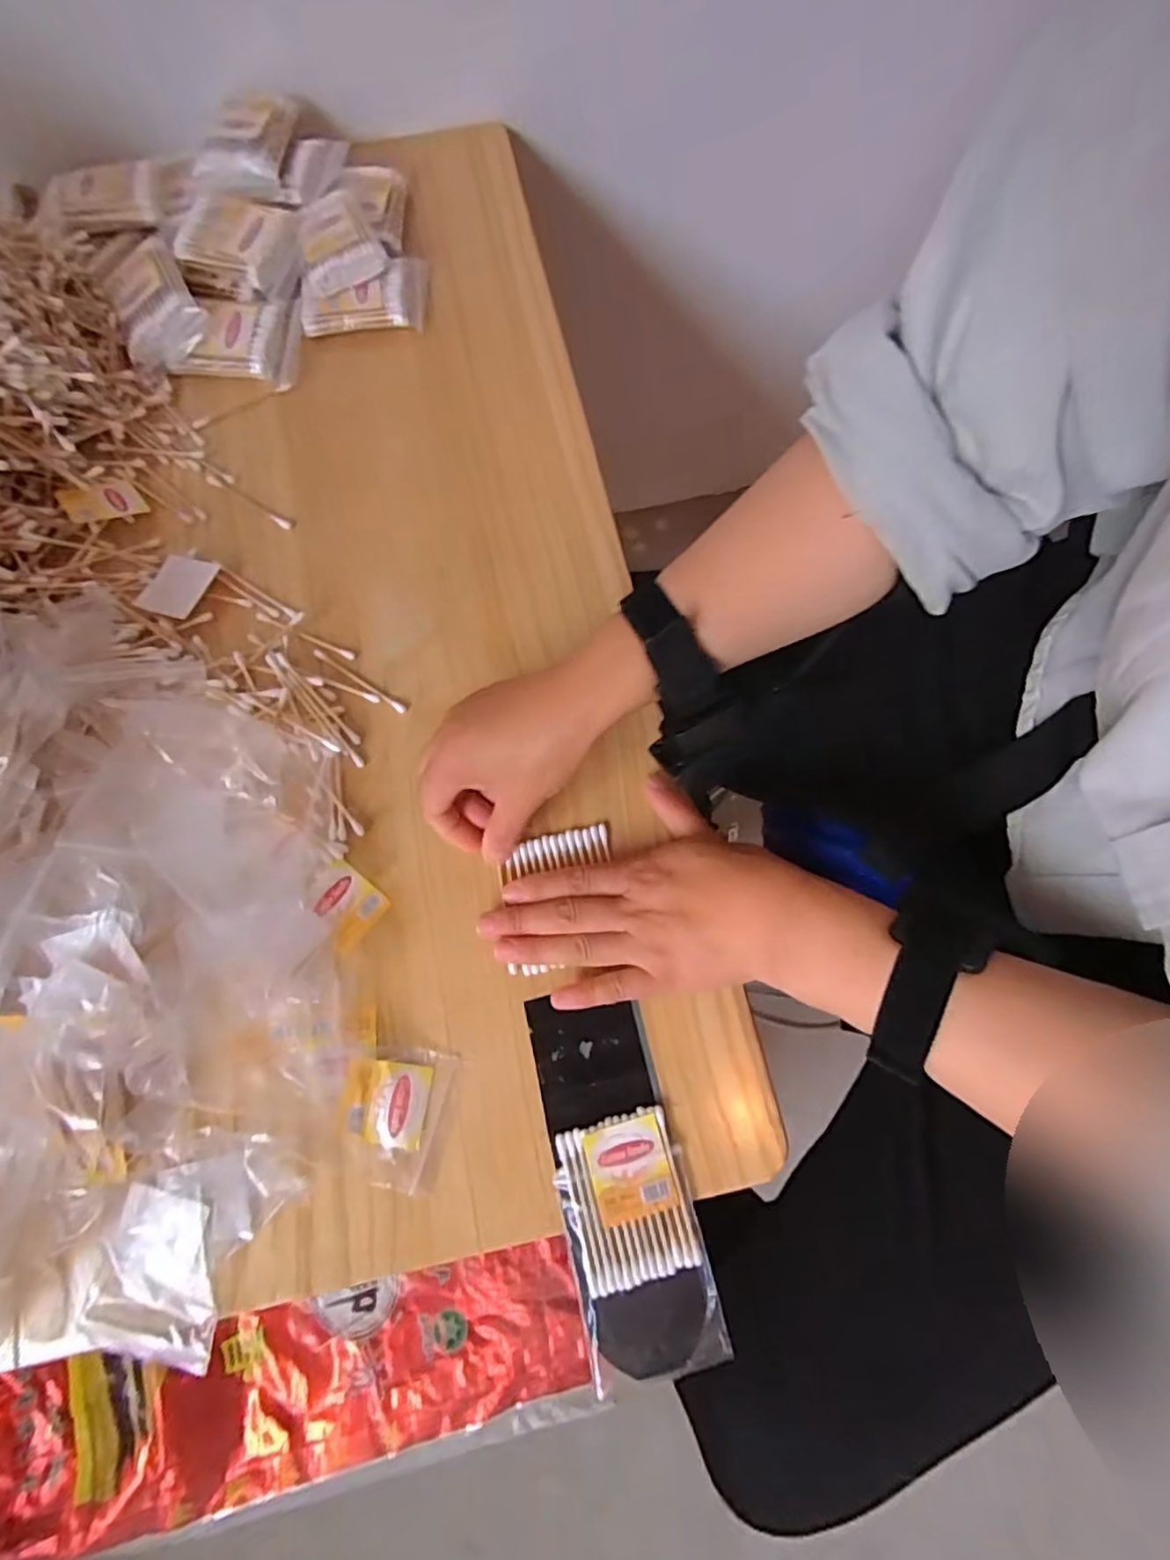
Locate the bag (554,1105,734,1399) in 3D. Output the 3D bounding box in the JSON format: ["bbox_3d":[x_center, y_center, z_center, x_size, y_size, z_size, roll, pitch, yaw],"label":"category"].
[{"bbox_3d":[0.025,0.226,0.315,0.064,0.008,0.111,-14,75,-3],"label":"bag"}]

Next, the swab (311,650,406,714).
[{"bbox_3d":[-0.139,-0.061,0.395,0.071,0.004,0.006,33,78,9],"label":"swab"}]

